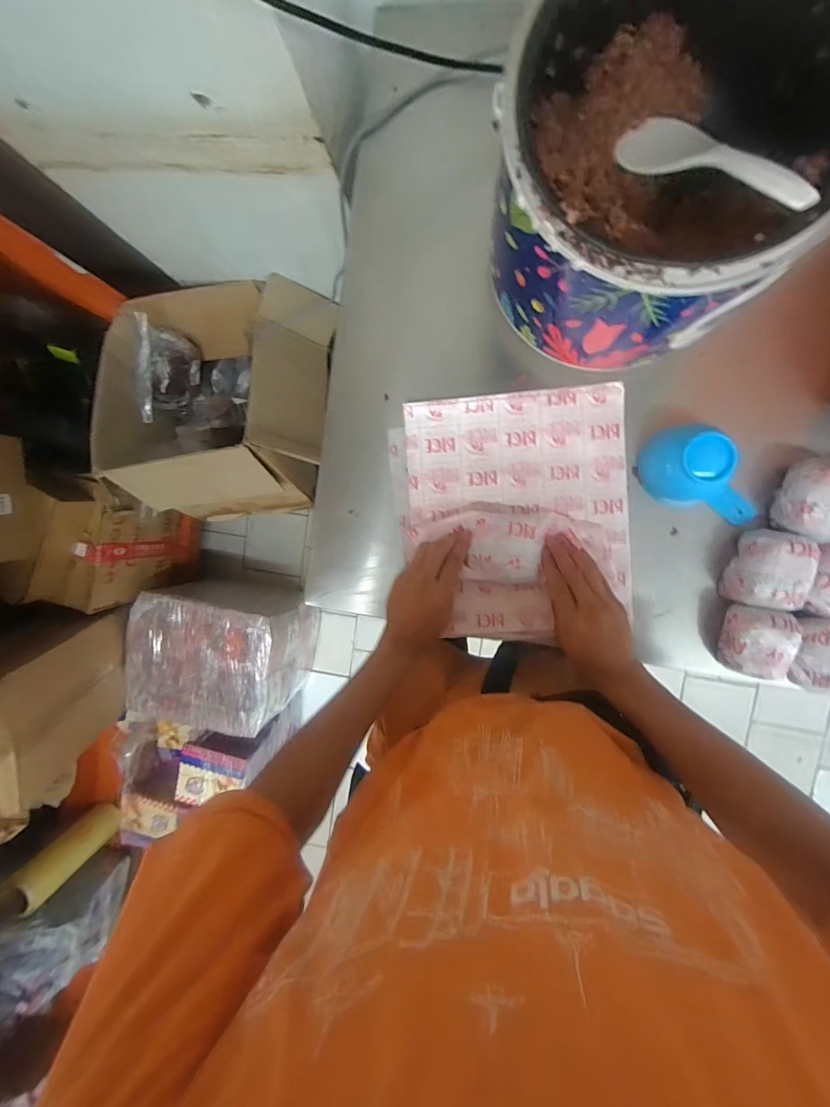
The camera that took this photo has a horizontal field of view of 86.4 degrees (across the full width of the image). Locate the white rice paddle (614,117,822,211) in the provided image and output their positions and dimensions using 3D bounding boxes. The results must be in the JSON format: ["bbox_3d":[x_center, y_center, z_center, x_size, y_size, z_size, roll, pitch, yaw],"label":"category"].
[{"bbox_3d":[0.227,-0.302,0.341,0.053,0.016,0.181,-29,54,8],"label":"white rice paddle"}]

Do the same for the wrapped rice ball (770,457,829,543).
[{"bbox_3d":[0.423,-0.053,0.458,0.072,0.046,0.078,1,95,7],"label":"wrapped rice ball"}]

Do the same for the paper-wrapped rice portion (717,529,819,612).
[{"bbox_3d":[0.379,0.017,0.468,0.071,0.044,0.078,9,96,6],"label":"paper-wrapped rice portion"}]

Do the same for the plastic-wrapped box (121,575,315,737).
[{"bbox_3d":[-0.533,0.281,1.262,0.405,0.300,0.349,7,95,6],"label":"plastic-wrapped box"}]

